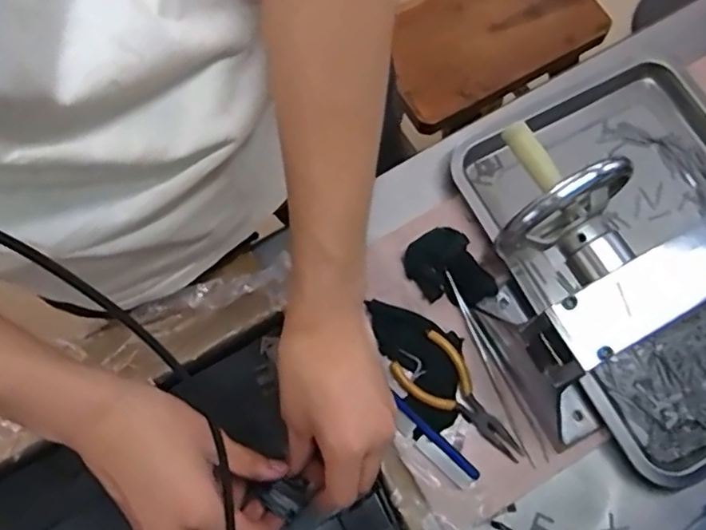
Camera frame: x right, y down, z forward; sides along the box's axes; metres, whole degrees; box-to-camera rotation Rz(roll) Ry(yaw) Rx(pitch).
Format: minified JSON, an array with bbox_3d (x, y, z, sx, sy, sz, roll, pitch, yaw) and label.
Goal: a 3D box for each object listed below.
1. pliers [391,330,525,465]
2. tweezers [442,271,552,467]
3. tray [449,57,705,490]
[{"bbox_3d":[0.089,0.114,0.521,0.050,0.010,0.122,-39,75,-12],"label":"pliers"},{"bbox_3d":[0.121,0.083,0.537,0.018,0.010,0.172,-21,72,-6],"label":"tweezers"},{"bbox_3d":[0.267,-0.017,0.558,0.251,0.020,0.343,-26,72,-8],"label":"tray"}]

